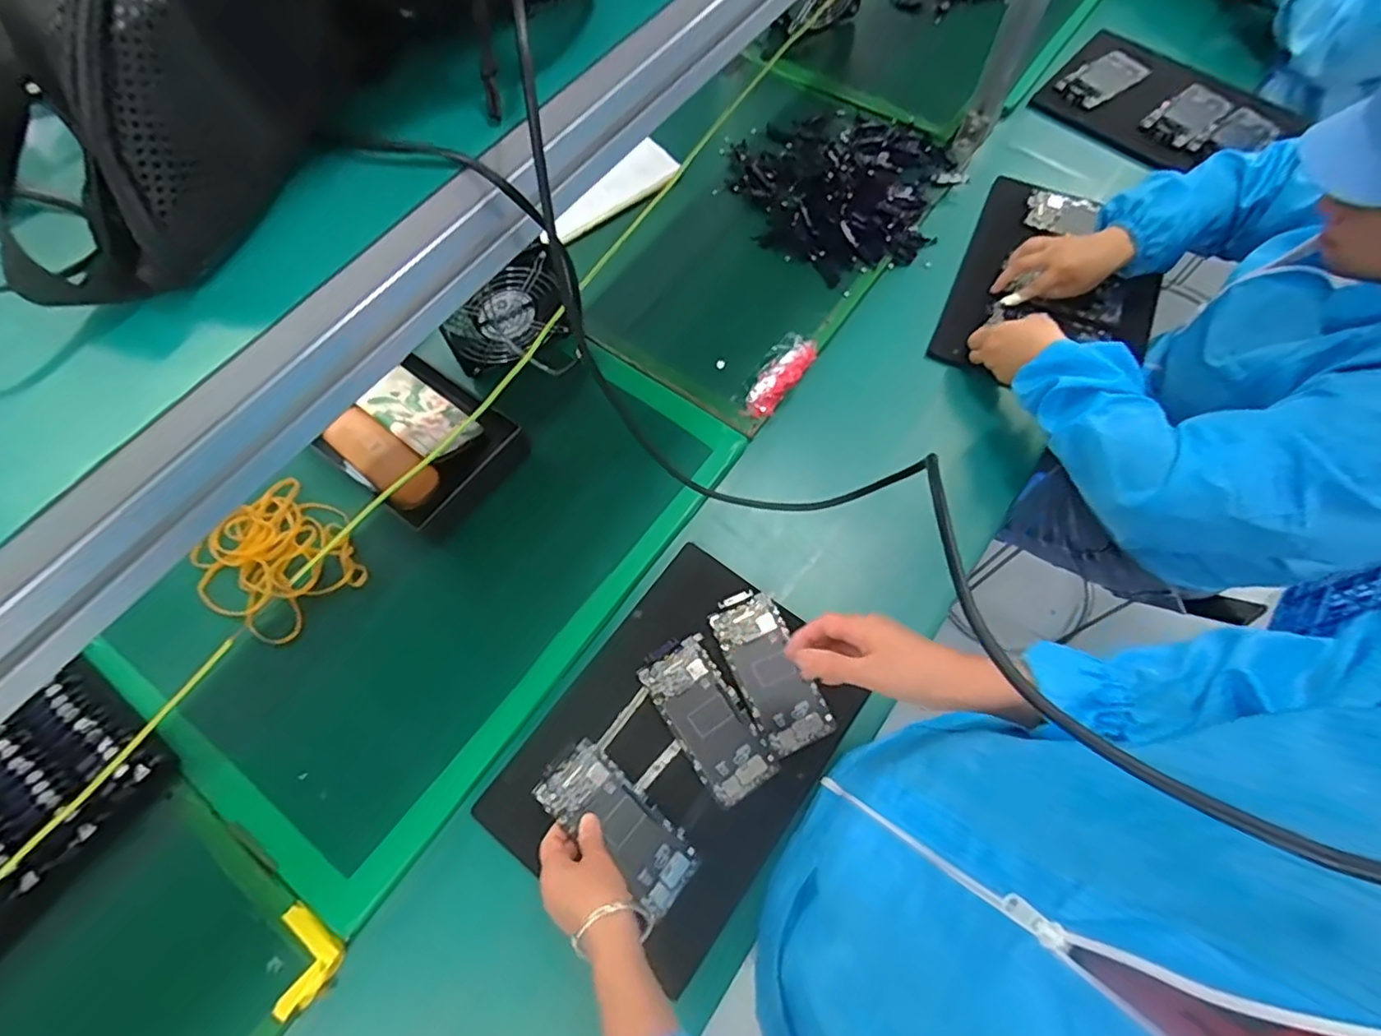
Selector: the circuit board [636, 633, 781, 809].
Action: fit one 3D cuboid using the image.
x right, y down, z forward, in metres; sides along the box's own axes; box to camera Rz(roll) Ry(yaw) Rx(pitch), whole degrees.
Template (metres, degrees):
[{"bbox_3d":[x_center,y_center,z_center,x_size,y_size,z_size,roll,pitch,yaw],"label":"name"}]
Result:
[{"bbox_3d":[0.016,0.199,0.644,0.074,0.004,0.164,-29,70,-11],"label":"circuit board"}]

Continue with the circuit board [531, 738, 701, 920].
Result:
[{"bbox_3d":[-0.066,0.279,0.586,0.159,0.004,0.069,40,49,7],"label":"circuit board"}]

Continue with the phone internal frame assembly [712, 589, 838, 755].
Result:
[{"bbox_3d":[0.081,0.154,0.653,0.068,0.007,0.162,-24,69,-9],"label":"phone internal frame assembly"}]

